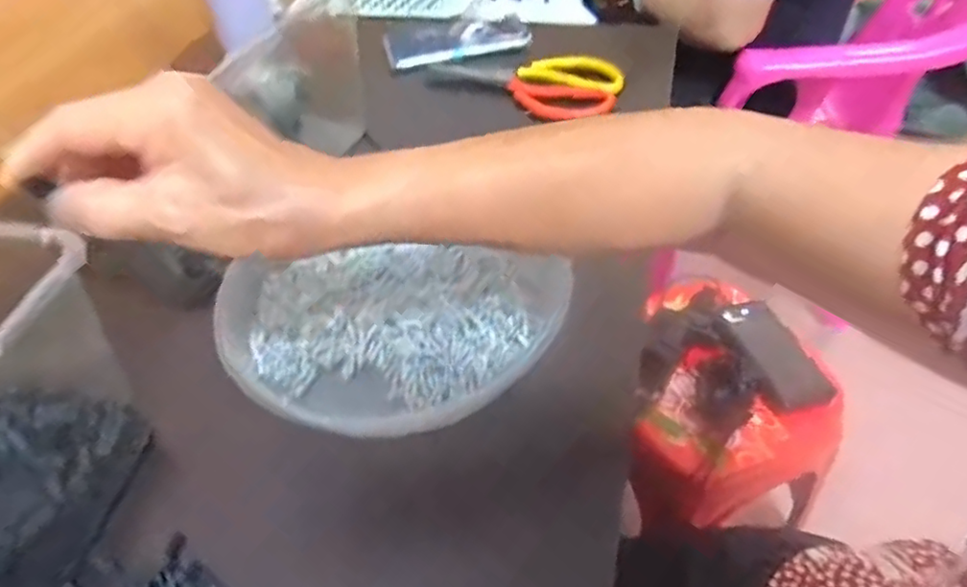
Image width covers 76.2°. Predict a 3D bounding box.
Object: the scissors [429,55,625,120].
[{"bbox_3d":[0.041,-0.219,0.642,0.194,0.025,0.099,15,51,17],"label":"scissors"}]

